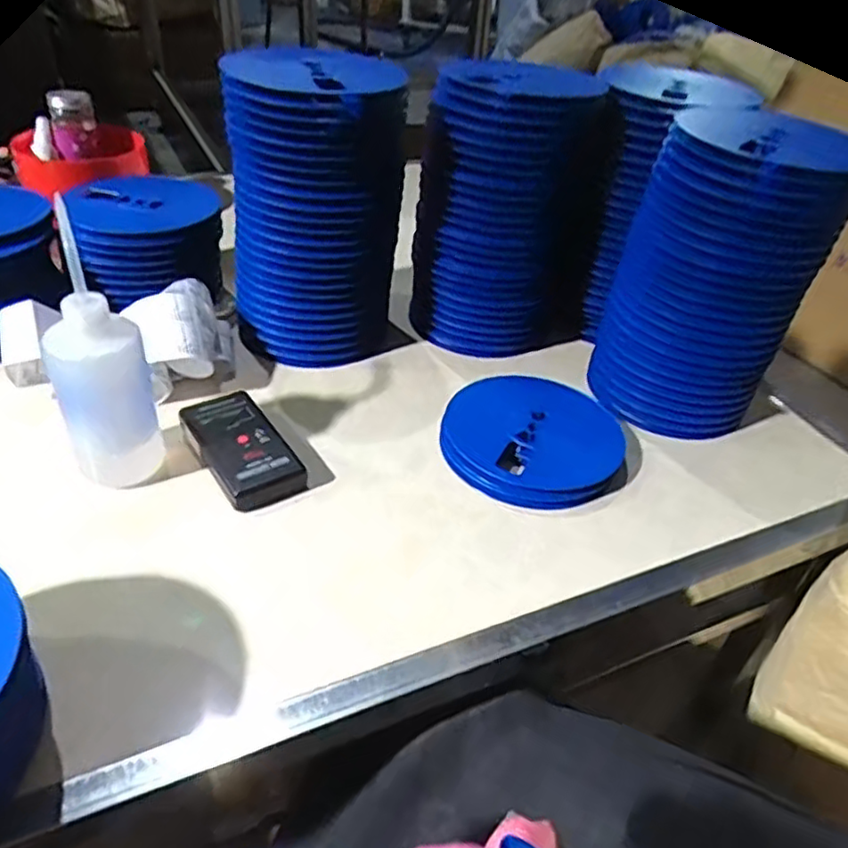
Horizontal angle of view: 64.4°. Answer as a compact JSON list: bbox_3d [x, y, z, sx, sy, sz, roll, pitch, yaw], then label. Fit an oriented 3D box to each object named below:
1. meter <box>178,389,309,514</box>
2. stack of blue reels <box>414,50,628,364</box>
[{"bbox_3d":[-0.165,0.019,0.605,0.067,0.030,0.141,-22,46,-30],"label":"meter"},{"bbox_3d":[0.094,-0.240,0.774,0.193,0.289,0.156,-12,42,-21],"label":"stack of blue reels"}]

